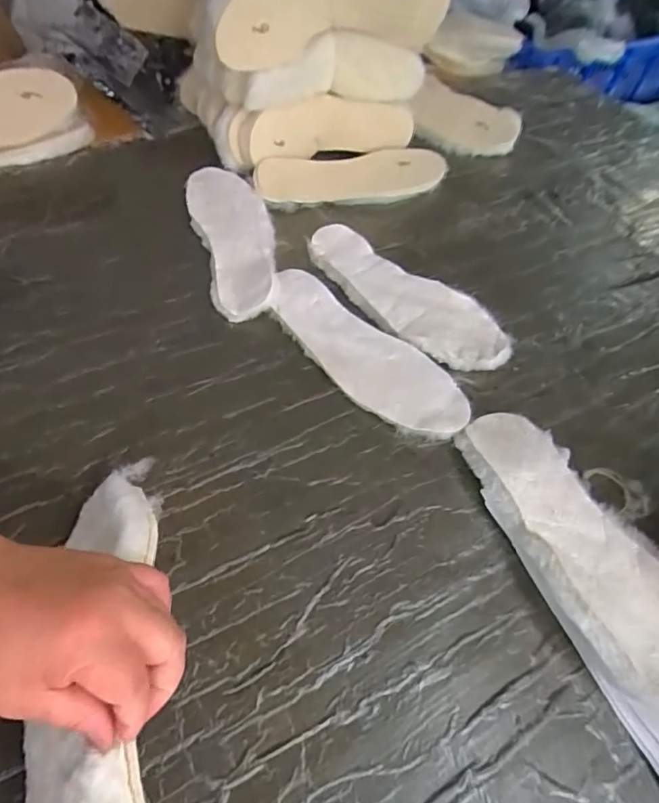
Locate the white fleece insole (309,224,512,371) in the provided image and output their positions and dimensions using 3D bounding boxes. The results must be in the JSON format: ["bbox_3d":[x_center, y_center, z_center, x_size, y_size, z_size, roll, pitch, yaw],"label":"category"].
[{"bbox_3d":[0.079,-0.121,0.609,0.275,0.021,0.094,39,59,21],"label":"white fleece insole"}]

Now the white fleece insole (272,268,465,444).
[{"bbox_3d":[0.032,-0.053,0.555,0.092,0.019,0.260,-35,64,-27],"label":"white fleece insole"}]

